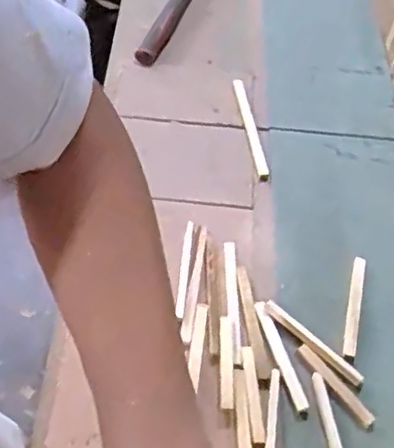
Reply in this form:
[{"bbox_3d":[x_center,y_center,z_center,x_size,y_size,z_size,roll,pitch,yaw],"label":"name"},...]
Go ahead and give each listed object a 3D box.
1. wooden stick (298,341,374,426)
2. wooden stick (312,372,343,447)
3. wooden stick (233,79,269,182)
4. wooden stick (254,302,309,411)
[{"bbox_3d":[0.154,0.177,0.667,0.015,0.006,0.109,-32,61,-21],"label":"wooden stick"},{"bbox_3d":[0.142,0.222,0.628,0.015,0.004,0.135,-7,55,-6],"label":"wooden stick"},{"bbox_3d":[0.082,-0.144,0.907,0.018,0.014,0.214,-7,55,-6],"label":"wooden stick"},{"bbox_3d":[0.092,0.147,0.677,0.015,0.014,0.130,-16,57,-12],"label":"wooden stick"}]

